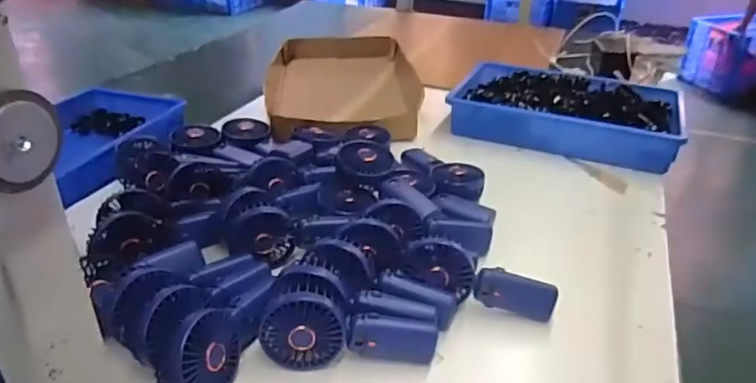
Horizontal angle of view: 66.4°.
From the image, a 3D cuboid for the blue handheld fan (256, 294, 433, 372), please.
[{"bbox_3d":[-0.029,0.150,0.611,0.179,0.083,0.036,0,30,-6],"label":"blue handheld fan"}]

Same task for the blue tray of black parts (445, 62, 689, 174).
[{"bbox_3d":[0.373,-0.160,1.174,0.424,0.082,0.258,13,32,18],"label":"blue tray of black parts"}]

